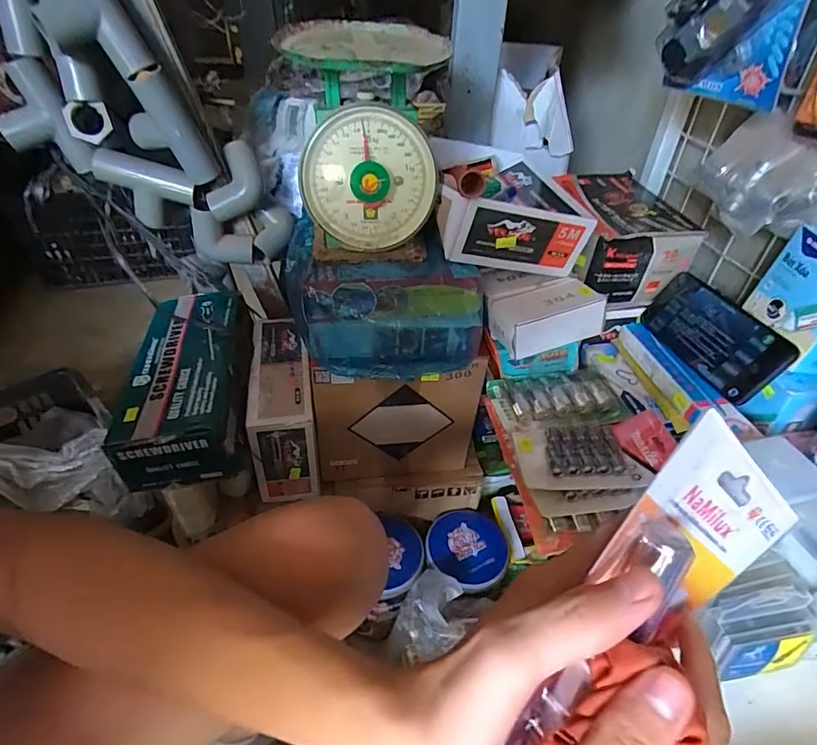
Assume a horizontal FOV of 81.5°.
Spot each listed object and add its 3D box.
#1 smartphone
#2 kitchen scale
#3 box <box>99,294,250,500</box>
[{"bbox_3d":[0.324,-0.043,0.512,0.011,0.074,0.165,15,32,-26],"label":"smartphone"},{"bbox_3d":[-0.048,-0.250,0.510,0.159,0.183,0.162,5,40,1],"label":"kitchen scale"},{"bbox_3d":[-0.270,0.009,0.600,0.134,0.080,0.291,-6,41,-11],"label":"box"}]

